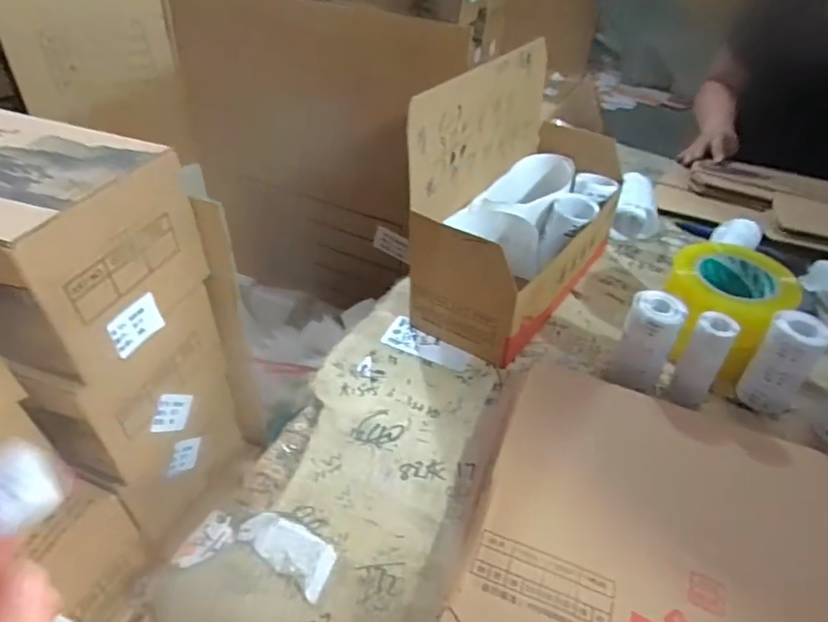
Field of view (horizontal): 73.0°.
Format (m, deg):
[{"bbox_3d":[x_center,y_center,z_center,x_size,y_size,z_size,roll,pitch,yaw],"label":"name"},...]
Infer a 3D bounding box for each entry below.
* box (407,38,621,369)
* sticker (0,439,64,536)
[{"bbox_3d":[0.135,-0.136,0.650,0.156,0.249,0.335,22,44,22],"label":"box"},{"bbox_3d":[-0.182,0.081,0.246,0.004,0.035,0.043,-19,15,28],"label":"sticker"}]

